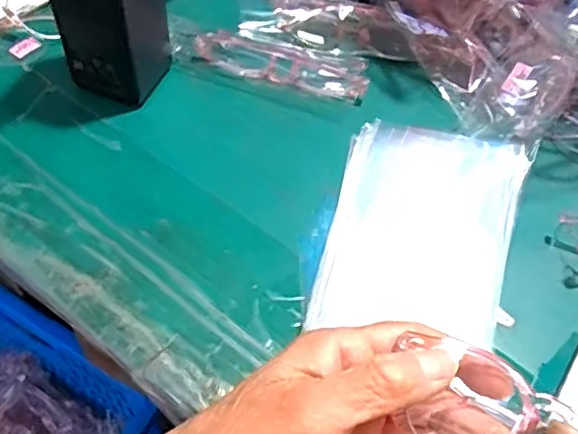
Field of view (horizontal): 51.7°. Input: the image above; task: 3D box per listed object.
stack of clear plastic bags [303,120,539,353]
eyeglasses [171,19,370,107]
[{"bbox_3d":[0.082,0.003,0.354,0.110,0.011,0.164,15,53,6],"label":"stack of clear plastic bags"},{"bbox_3d":[-0.016,-0.120,0.434,0.148,0.017,0.052,13,53,5],"label":"eyeglasses"}]

